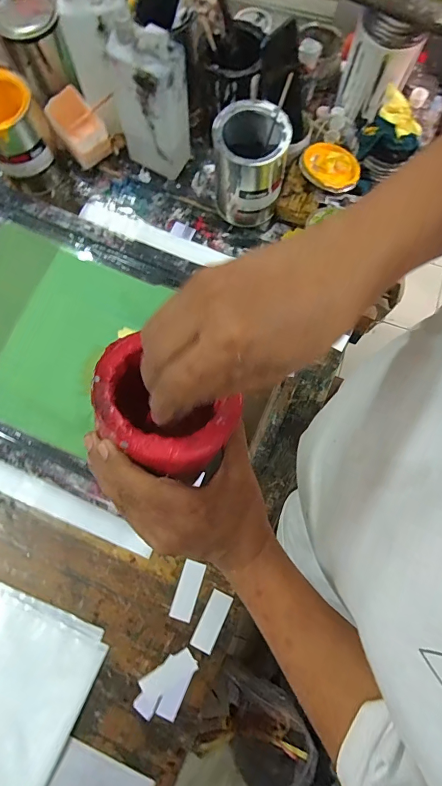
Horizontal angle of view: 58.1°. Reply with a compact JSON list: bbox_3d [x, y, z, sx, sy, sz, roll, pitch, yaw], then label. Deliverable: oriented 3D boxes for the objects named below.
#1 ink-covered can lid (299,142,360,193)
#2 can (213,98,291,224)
[{"bbox_3d":[0.186,-0.389,0.679,0.098,0.016,0.103,0,77,0],"label":"ink-covered can lid"},{"bbox_3d":[0.045,-0.354,0.633,0.107,0.155,0.117,0,77,0],"label":"can"}]

